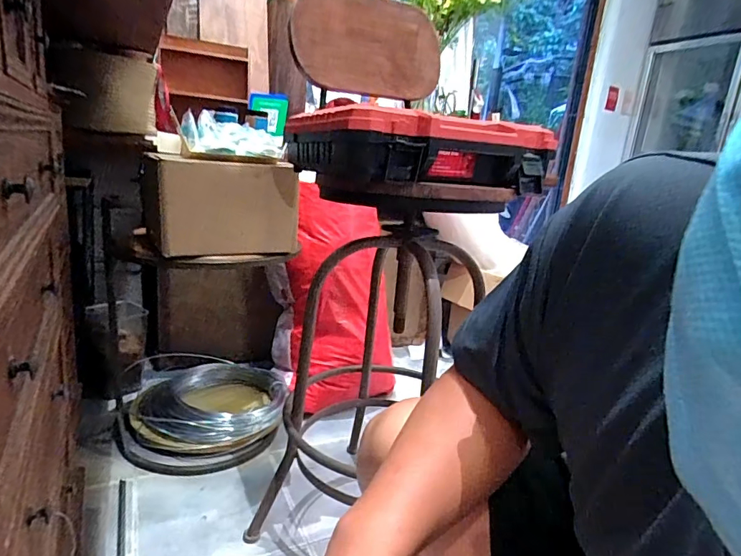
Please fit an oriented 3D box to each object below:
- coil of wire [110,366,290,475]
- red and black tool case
[{"bbox_3d":[-0.435,0.321,1.264,0.407,0.133,0.452,2,14,-14],"label":"coil of wire"},{"bbox_3d":[0.074,-0.202,0.757,0.350,0.097,0.265,-2,16,-30],"label":"red and black tool case"}]

